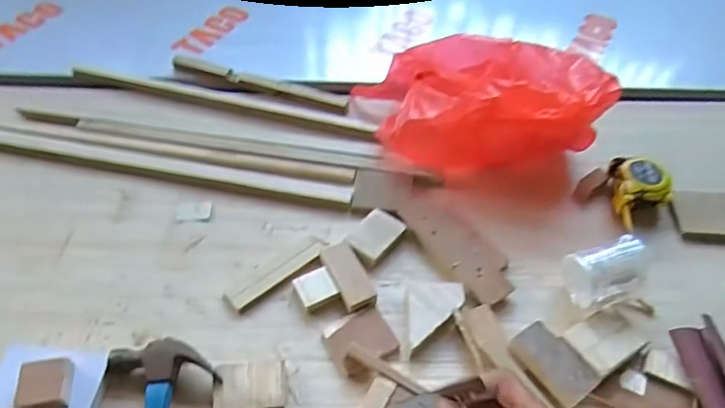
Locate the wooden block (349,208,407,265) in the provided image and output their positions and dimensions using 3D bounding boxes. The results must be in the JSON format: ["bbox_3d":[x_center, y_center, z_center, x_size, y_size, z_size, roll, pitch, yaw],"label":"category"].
[{"bbox_3d":[0.016,0.038,0.647,0.045,0.013,0.066,32,56,21],"label":"wooden block"}]

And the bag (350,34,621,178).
[{"bbox_3d":[0.153,-0.131,0.729,0.320,0.131,0.157,10,51,7],"label":"bag"}]

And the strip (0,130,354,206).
[{"bbox_3d":[-0.268,-0.050,0.725,0.516,0.013,0.034,10,51,5],"label":"strip"}]

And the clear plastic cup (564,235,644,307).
[{"bbox_3d":[0.267,0.077,0.595,0.080,0.067,0.060,-10,52,-9],"label":"clear plastic cup"}]

